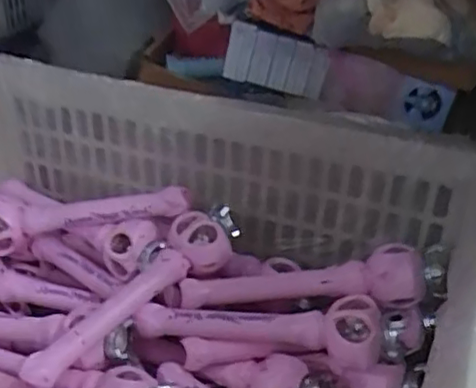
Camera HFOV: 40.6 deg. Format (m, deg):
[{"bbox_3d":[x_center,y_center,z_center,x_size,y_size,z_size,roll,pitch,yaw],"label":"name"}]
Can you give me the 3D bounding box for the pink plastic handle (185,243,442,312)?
[{"bbox_3d":[0.094,0.124,0.891,0.373,0.062,0.070,-6,32,11],"label":"pink plastic handle"}]

